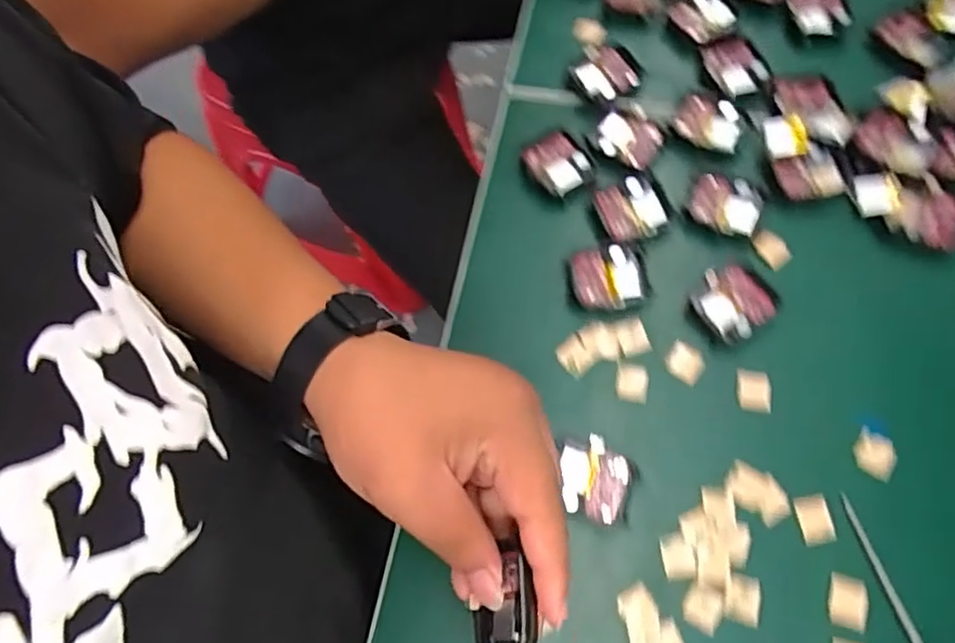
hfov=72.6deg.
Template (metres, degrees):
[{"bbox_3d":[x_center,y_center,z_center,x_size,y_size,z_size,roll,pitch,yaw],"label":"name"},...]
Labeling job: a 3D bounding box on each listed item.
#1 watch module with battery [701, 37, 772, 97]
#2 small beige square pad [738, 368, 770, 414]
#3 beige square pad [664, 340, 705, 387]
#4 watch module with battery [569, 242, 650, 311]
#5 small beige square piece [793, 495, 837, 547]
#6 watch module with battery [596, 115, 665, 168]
[{"bbox_3d":[0.165,-0.164,0.416,0.035,0.006,0.043,-14,69,-1],"label":"watch module with battery"},{"bbox_3d":[0.148,0.036,0.346,0.017,0.004,0.021,2,69,5],"label":"small beige square pad"},{"bbox_3d":[0.114,0.023,0.356,0.020,0.004,0.018,32,75,15],"label":"beige square pad"},{"bbox_3d":[0.075,-0.025,0.372,0.040,0.010,0.040,-7,69,2],"label":"watch module with battery"},{"bbox_3d":[0.168,0.098,0.321,0.016,0.004,0.023,-9,69,1],"label":"small beige square piece"},{"bbox_3d":[0.093,-0.113,0.405,0.038,0.004,0.030,31,74,15],"label":"watch module with battery"}]

